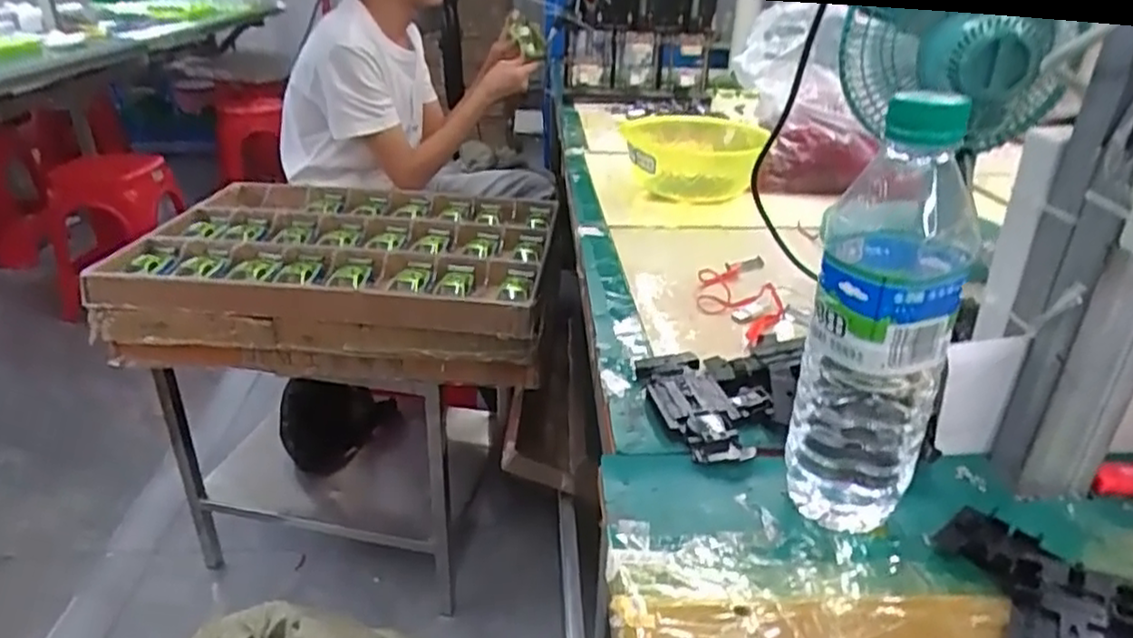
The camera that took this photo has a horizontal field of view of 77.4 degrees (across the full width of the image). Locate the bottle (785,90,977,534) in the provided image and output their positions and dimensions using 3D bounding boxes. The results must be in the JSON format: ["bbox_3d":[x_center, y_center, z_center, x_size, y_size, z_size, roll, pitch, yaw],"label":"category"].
[{"bbox_3d":[0.156,0.007,0.354,0.065,0.221,0.057,15,30,23],"label":"bottle"}]

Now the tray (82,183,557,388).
[{"bbox_3d":[-0.347,-0.072,1.171,0.610,0.167,0.437,3,27,2],"label":"tray"}]

